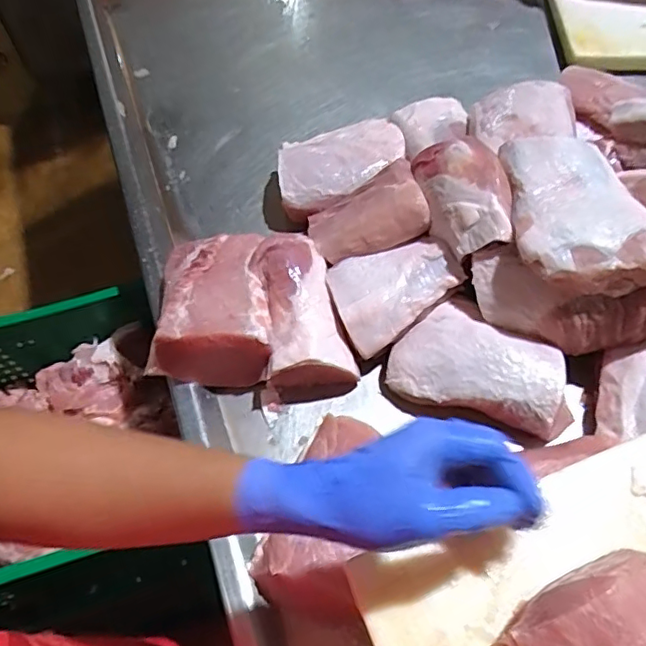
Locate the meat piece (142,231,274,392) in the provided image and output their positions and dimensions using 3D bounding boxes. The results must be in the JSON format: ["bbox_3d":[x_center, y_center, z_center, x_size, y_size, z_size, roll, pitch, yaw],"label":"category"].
[{"bbox_3d":[-0.119,-0.024,0.638,0.127,0.087,0.175,-2,59,2],"label":"meat piece"}]

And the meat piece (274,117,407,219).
[{"bbox_3d":[0.023,-0.203,0.752,0.171,0.060,0.119,-16,59,-6],"label":"meat piece"}]

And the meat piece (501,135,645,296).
[{"bbox_3d":[0.254,-0.111,0.562,0.130,0.047,0.169,-1,59,3],"label":"meat piece"}]

